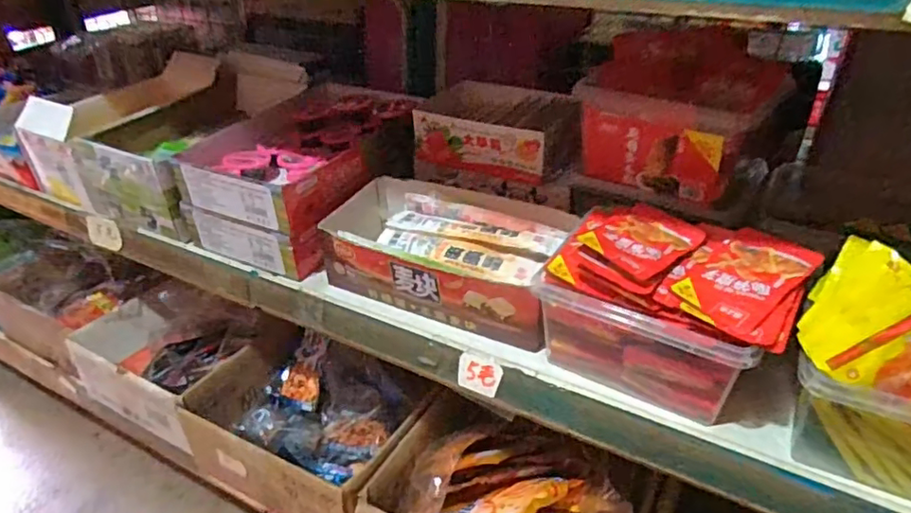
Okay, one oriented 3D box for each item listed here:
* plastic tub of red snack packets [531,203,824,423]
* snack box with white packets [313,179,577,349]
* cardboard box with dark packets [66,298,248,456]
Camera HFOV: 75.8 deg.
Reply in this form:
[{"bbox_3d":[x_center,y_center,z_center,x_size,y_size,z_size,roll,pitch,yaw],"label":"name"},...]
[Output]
[{"bbox_3d":[0.187,0.047,0.524,0.194,0.130,0.138,20,38,30],"label":"plastic tub of red snack packets"},{"bbox_3d":[-0.002,-0.004,0.636,0.253,0.079,0.154,15,36,24],"label":"snack box with white packets"},{"bbox_3d":[-0.438,0.166,0.878,0.280,0.122,0.171,16,37,26],"label":"cardboard box with dark packets"}]

